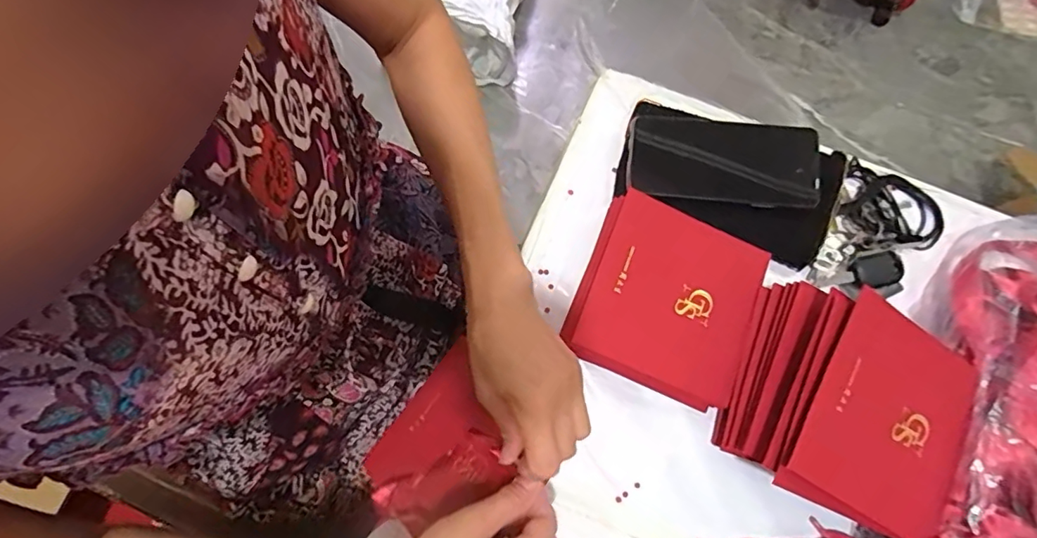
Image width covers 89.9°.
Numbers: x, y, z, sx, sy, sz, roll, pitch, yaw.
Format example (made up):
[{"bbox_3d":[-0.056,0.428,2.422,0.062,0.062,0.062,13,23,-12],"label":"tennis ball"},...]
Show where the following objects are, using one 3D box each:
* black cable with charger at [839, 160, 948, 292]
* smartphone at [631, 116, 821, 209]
[{"bbox_3d":[0.339,-0.035,0.472,0.089,0.021,0.108,15,75,2],"label":"black cable with charger"},{"bbox_3d":[0.187,-0.098,0.473,0.164,0.008,0.074,7,84,5],"label":"smartphone"}]

